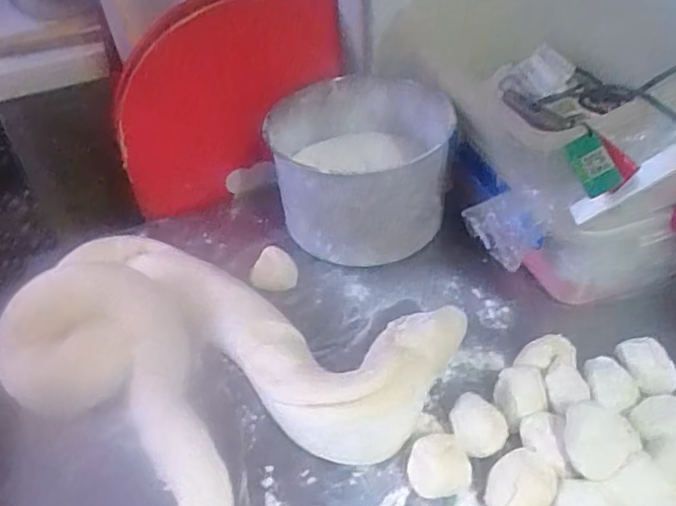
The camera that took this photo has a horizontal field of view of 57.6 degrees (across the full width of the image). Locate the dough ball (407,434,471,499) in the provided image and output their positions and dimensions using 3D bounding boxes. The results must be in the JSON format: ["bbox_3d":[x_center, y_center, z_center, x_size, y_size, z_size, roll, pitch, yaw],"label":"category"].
[{"bbox_3d":[0.084,0.178,0.511,0.050,0.028,0.044,-2,43,6],"label":"dough ball"}]

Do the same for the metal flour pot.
[{"bbox_3d":[0.033,-0.091,0.715,0.198,0.156,0.183,-3,42,3],"label":"metal flour pot"}]

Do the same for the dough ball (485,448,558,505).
[{"bbox_3d":[0.145,0.186,0.487,0.048,0.031,0.051,-4,43,4],"label":"dough ball"}]

